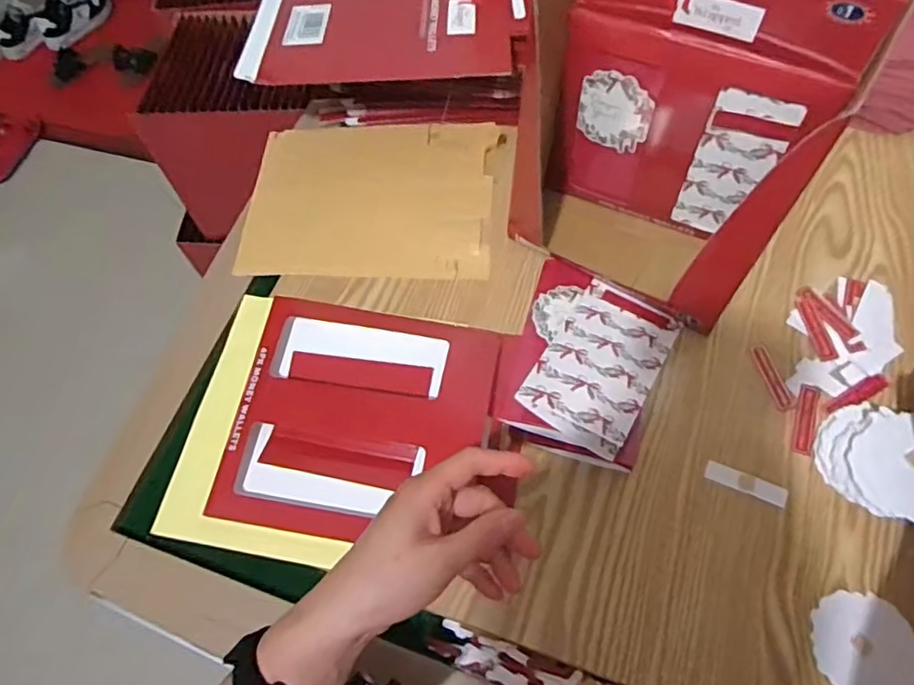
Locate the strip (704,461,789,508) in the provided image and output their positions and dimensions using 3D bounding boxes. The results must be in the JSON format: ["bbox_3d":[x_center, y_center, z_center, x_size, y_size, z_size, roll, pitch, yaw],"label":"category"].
[{"bbox_3d":[0.220,0.107,0.469,0.058,0.004,0.015,20,66,19],"label":"strip"}]

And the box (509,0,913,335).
[{"bbox_3d":[0.183,-0.189,0.484,0.193,0.230,0.243,28,69,17],"label":"box"}]

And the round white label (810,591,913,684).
[{"bbox_3d":[0.271,0.202,0.411,0.065,0.004,0.066,35,73,22],"label":"round white label"}]

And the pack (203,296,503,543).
[{"bbox_3d":[-0.075,0.059,0.498,0.194,0.017,0.188,8,66,4],"label":"pack"}]

